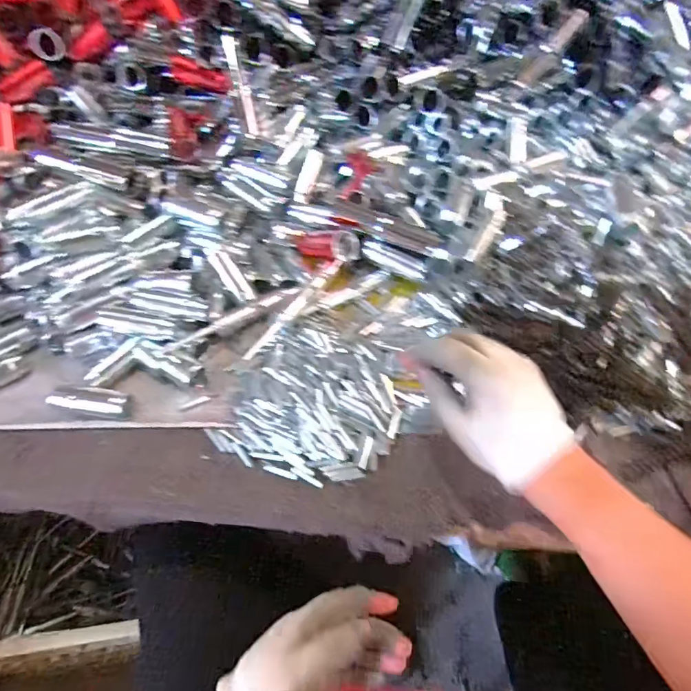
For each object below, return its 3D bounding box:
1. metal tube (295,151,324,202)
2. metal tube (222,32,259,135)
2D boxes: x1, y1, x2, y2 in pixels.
[{"bbox_3d":[-0.044,-0.200,0.554,0.017,0.012,0.067,17,84,13],"label":"metal tube"},{"bbox_3d":[-0.124,-0.310,0.560,0.014,0.013,0.117,-17,90,-11],"label":"metal tube"}]

